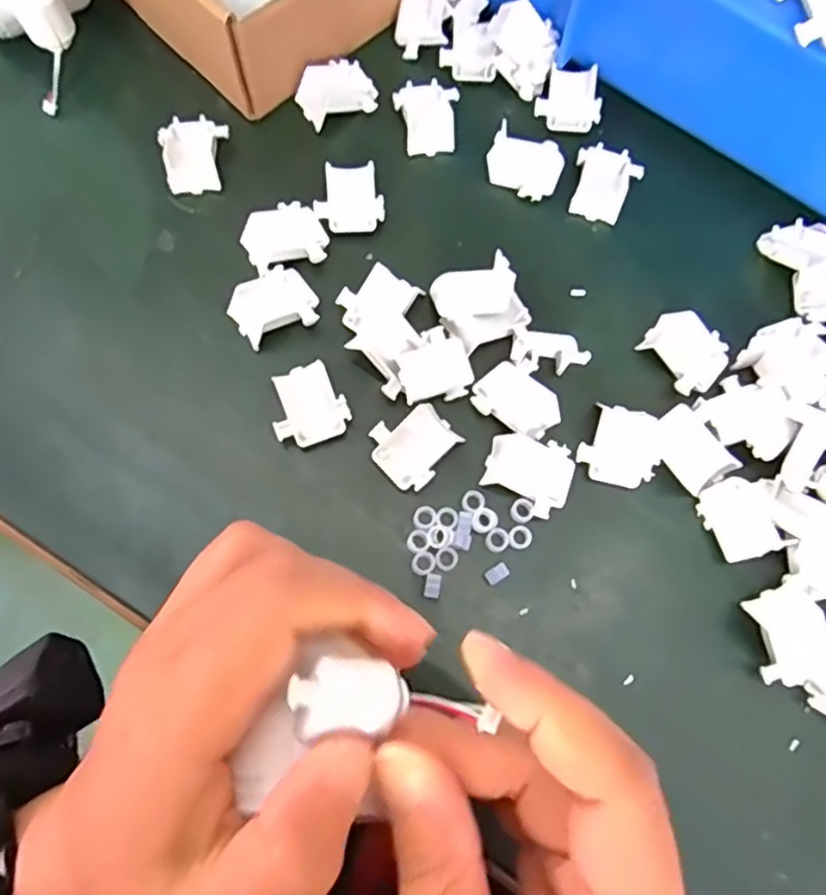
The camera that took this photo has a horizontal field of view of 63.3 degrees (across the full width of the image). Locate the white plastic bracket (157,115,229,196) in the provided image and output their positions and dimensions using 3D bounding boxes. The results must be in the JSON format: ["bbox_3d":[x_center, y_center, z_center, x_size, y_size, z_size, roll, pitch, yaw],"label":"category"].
[{"bbox_3d":[-0.097,-0.130,0.294,0.028,0.014,0.033,-6,77,-3],"label":"white plastic bracket"}]

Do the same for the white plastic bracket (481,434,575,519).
[{"bbox_3d":[0.046,0.011,0.264,0.033,0.005,0.029,18,77,3],"label":"white plastic bracket"}]

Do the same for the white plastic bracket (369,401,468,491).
[{"bbox_3d":[0.000,-0.001,0.266,0.028,0.009,0.033,42,79,8],"label":"white plastic bracket"}]

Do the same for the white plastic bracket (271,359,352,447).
[{"bbox_3d":[-0.041,-0.017,0.266,0.029,0.013,0.032,-16,78,-5],"label":"white plastic bracket"}]

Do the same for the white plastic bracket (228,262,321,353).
[{"bbox_3d":[-0.058,-0.059,0.277,0.034,0.011,0.028,-26,79,-7],"label":"white plastic bracket"}]

